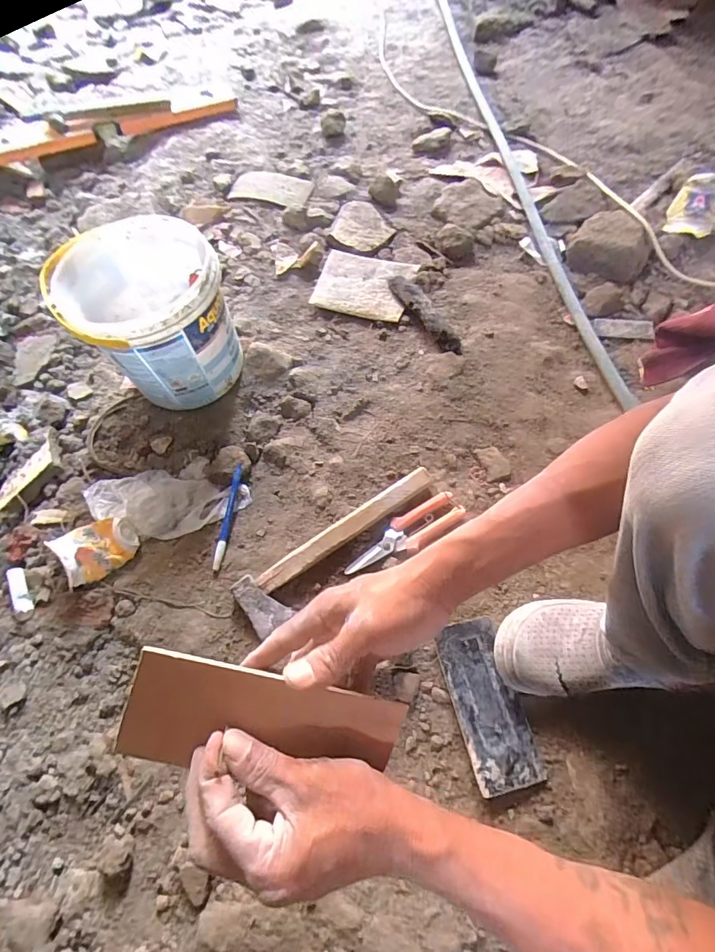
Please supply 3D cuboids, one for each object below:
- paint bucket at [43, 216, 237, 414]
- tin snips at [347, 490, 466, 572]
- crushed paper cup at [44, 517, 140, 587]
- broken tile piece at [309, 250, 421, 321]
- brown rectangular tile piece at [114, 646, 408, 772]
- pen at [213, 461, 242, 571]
[{"bbox_3d":[-0.284,-0.227,0.636,0.196,0.170,0.211,-1,65,3],"label":"paint bucket"},{"bbox_3d":[0.062,0.080,0.588,0.167,0.024,0.049,-33,68,-11],"label":"tin snips"},{"bbox_3d":[-0.344,0.092,0.578,0.089,0.050,0.066,-37,68,-13],"label":"crushed paper cup"},{"bbox_3d":[0.012,-0.336,0.776,0.159,0.016,0.127,15,67,10],"label":"broken tile piece"},{"bbox_3d":[-0.060,0.163,0.286,0.170,0.004,0.073,17,99,-8],"label":"brown rectangular tile piece"},{"bbox_3d":[-0.176,0.052,0.603,0.014,0.014,0.150,4,66,5],"label":"pen"}]

